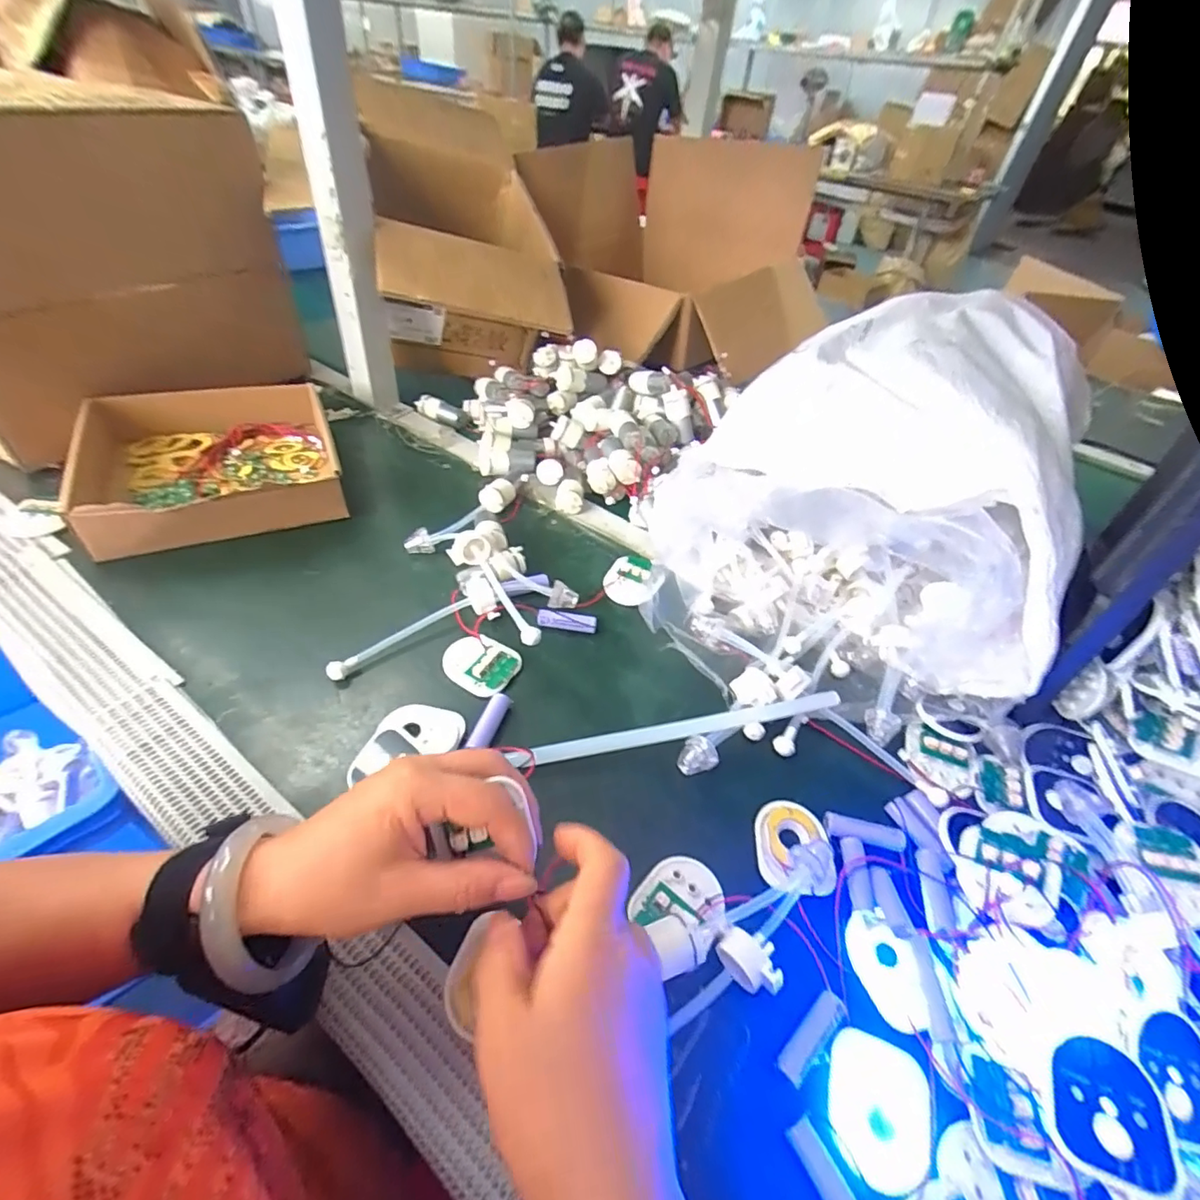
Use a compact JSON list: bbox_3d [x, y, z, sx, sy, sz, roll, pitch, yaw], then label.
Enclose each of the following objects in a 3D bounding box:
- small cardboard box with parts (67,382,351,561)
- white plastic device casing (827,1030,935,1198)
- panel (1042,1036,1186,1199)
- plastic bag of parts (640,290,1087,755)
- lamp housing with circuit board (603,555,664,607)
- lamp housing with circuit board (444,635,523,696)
[{"bbox_3d":[-0.389,-0.136,0.556,0.223,0.063,0.218,-15,49,-22],"label":"small cardboard box with parts"},{"bbox_3d":[0.142,0.256,0.279,0.050,0.006,0.059,19,46,11],"label":"white plastic device casing"},{"bbox_3d":[0.241,0.242,0.261,0.051,0.007,0.056,16,47,23],"label":"panel"},{"bbox_3d":[0.242,-0.098,0.494,0.299,0.160,0.450,22,50,12],"label":"plastic bag of parts"},{"bbox_3d":[0.033,-0.018,0.526,0.054,0.016,0.054,1,50,-1],"label":"lamp housing with circuit board"},{"bbox_3d":[-0.097,0.051,0.442,0.059,0.009,0.044,16,45,8],"label":"lamp housing with circuit board"}]

